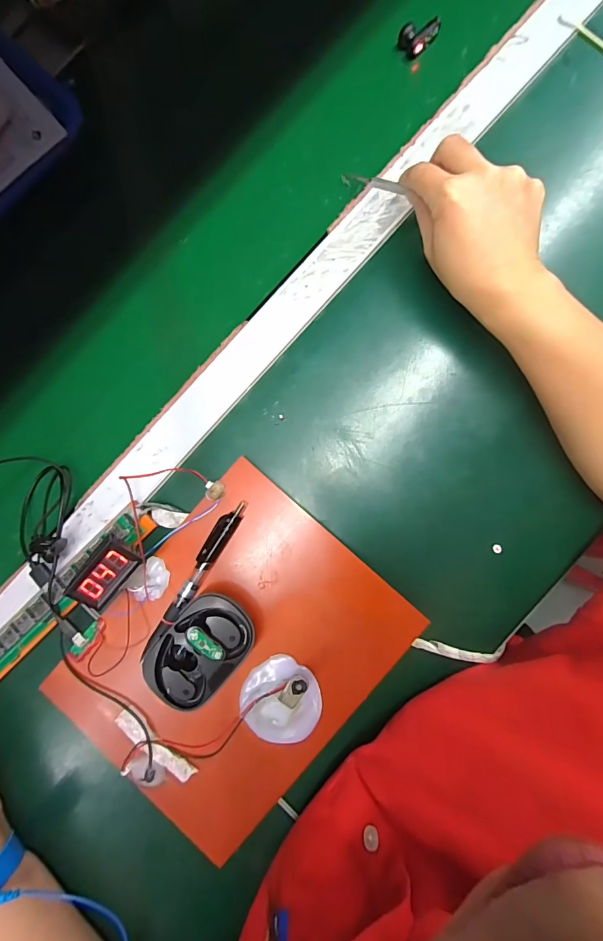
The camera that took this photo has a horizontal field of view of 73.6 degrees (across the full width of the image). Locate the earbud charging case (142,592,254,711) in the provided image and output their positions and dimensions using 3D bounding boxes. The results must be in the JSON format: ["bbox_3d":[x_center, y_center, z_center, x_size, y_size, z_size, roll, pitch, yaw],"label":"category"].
[{"bbox_3d":[-0.075,0.135,0.304,0.056,0.027,0.081,39,89,4],"label":"earbud charging case"}]

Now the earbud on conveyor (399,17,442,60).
[{"bbox_3d":[0.106,-0.392,0.361,0.034,0.013,0.024,-45,86,0],"label":"earbud on conveyor"}]

